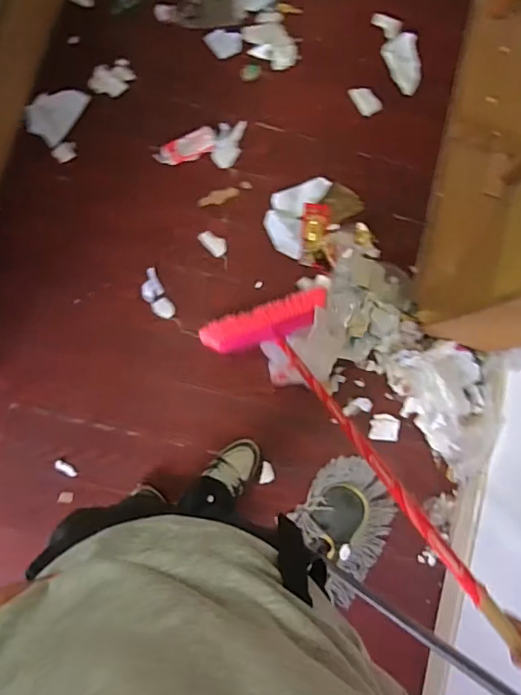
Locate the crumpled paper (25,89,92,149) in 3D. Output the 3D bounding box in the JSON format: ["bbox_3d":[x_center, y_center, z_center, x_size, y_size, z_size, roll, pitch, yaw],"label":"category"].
[{"bbox_3d":[-0.545,-0.630,1.375,0.121,0.031,0.166,37,82,-1],"label":"crumpled paper"}]

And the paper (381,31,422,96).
[{"bbox_3d":[0.425,-0.823,1.515,0.107,0.029,0.171,-23,88,-8],"label":"paper"}]

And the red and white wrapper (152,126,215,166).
[{"bbox_3d":[-0.202,-0.542,1.412,0.171,0.017,0.073,-29,88,-8],"label":"red and white wrapper"}]

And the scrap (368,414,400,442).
[{"bbox_3d":[0.333,0.212,1.381,0.081,0.013,0.070,8,83,-5],"label":"scrap"}]

